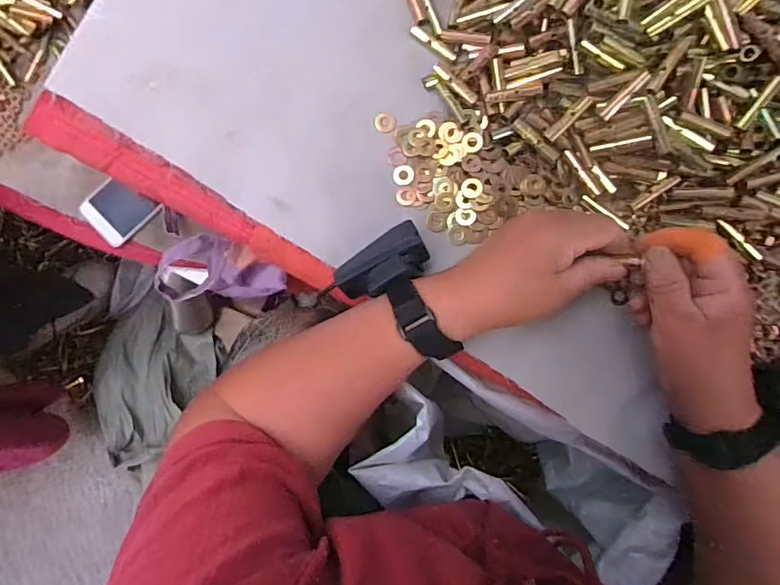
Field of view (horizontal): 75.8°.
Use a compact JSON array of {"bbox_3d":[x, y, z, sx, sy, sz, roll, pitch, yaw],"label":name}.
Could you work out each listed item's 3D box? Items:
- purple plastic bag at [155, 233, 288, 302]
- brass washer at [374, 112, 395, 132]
[{"bbox_3d":[-0.177,-0.025,0.532,0.137,0.076,0.059,0,85,-2],"label":"purple plastic bag"},{"bbox_3d":[-0.004,-0.142,0.416,0.017,0.004,0.017,-2,85,-2],"label":"brass washer"}]

